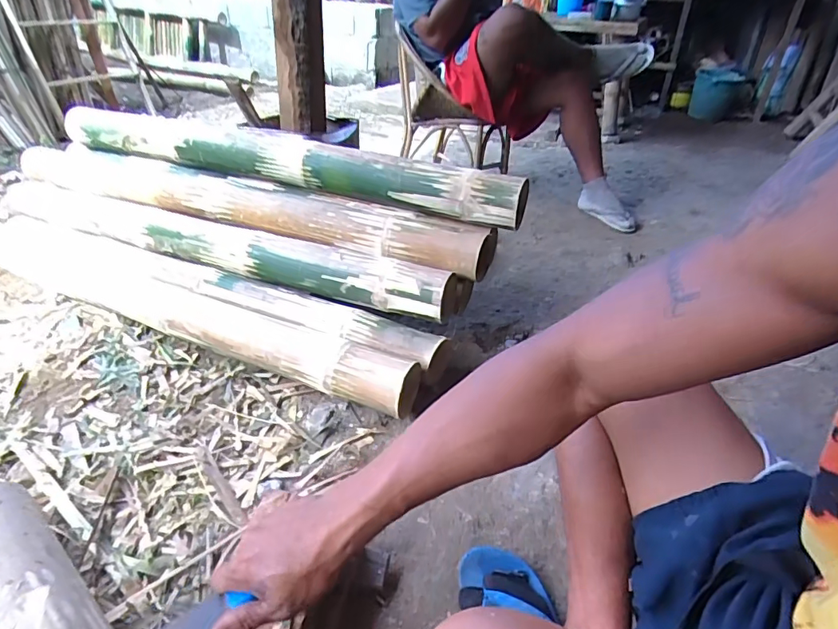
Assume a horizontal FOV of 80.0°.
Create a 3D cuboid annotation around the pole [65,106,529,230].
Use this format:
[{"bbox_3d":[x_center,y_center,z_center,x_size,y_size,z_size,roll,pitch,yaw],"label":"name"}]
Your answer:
[{"bbox_3d":[-0.399,-0.399,1.250,1.322,0.122,0.083,17,36,20],"label":"pole"}]

